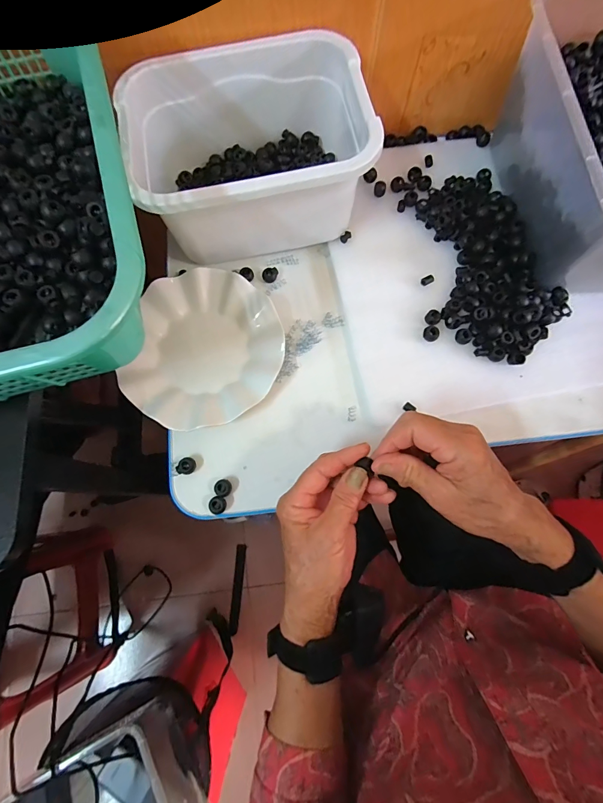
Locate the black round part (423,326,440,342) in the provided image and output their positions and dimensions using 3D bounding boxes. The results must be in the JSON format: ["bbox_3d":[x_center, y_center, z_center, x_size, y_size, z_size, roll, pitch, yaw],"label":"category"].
[{"bbox_3d":[0.148,-0.078,0.403,0.017,0.009,0.018,0,75,-1],"label":"black round part"}]

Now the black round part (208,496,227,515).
[{"bbox_3d":[-0.086,0.106,0.360,0.018,0.010,0.017,-9,75,-4],"label":"black round part"}]

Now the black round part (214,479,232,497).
[{"bbox_3d":[-0.081,0.090,0.365,0.018,0.012,0.017,0,75,-1],"label":"black round part"}]

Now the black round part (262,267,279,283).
[{"bbox_3d":[-0.039,-0.156,0.434,0.019,0.011,0.017,1,75,-1],"label":"black round part"}]

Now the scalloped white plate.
[{"bbox_3d":[-0.104,-0.059,0.395,0.161,0.022,0.180,10,75,2],"label":"scalloped white plate"}]

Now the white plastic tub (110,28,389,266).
[{"bbox_3d":[-0.055,-0.268,0.397,0.240,0.126,0.181,-15,75,-5],"label":"white plastic tub"}]

